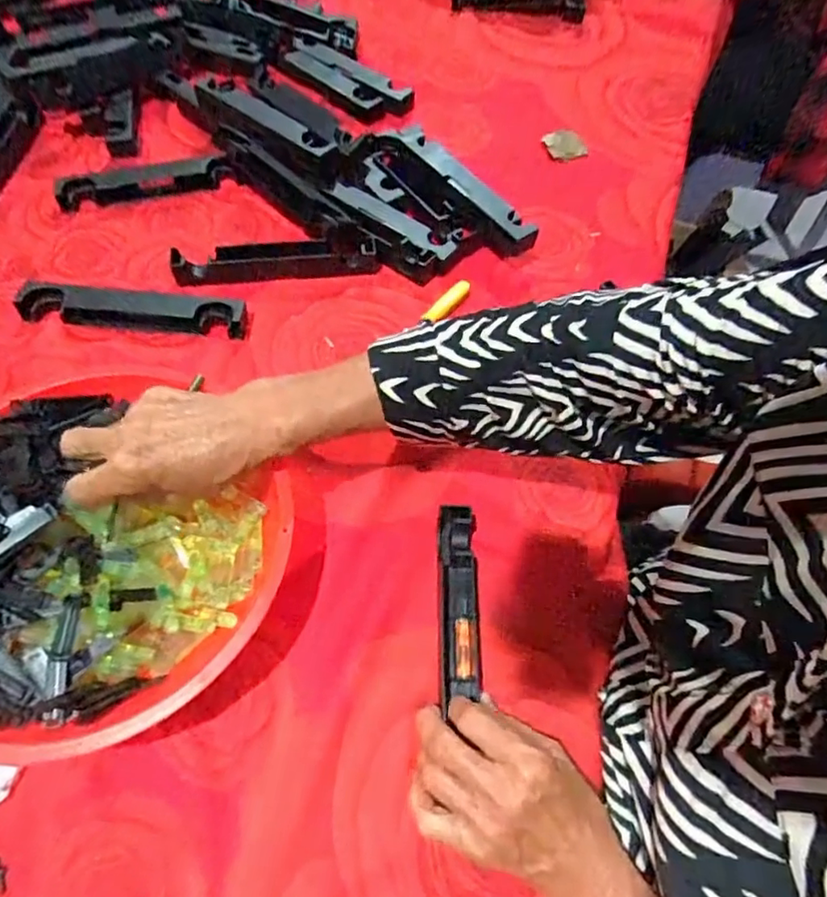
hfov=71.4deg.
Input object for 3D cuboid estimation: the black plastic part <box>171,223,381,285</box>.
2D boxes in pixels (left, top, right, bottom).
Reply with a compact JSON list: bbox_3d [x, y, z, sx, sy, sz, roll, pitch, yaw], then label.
[{"bbox_3d":[-0.133,-0.187,0.561,0.192,0.032,0.030,-7,61,-7],"label":"black plastic part"}]

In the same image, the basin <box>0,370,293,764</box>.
[{"bbox_3d":[-0.214,0.070,0.375,0.236,0.059,0.218,1,60,-2],"label":"basin"}]

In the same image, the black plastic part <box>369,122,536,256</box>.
[{"bbox_3d":[0.043,-0.282,0.615,0.054,0.028,0.222,-37,68,-21],"label":"black plastic part"}]

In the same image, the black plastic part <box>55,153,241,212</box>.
[{"bbox_3d":[-0.286,-0.290,0.620,0.181,0.026,0.030,-17,64,-12],"label":"black plastic part"}]

